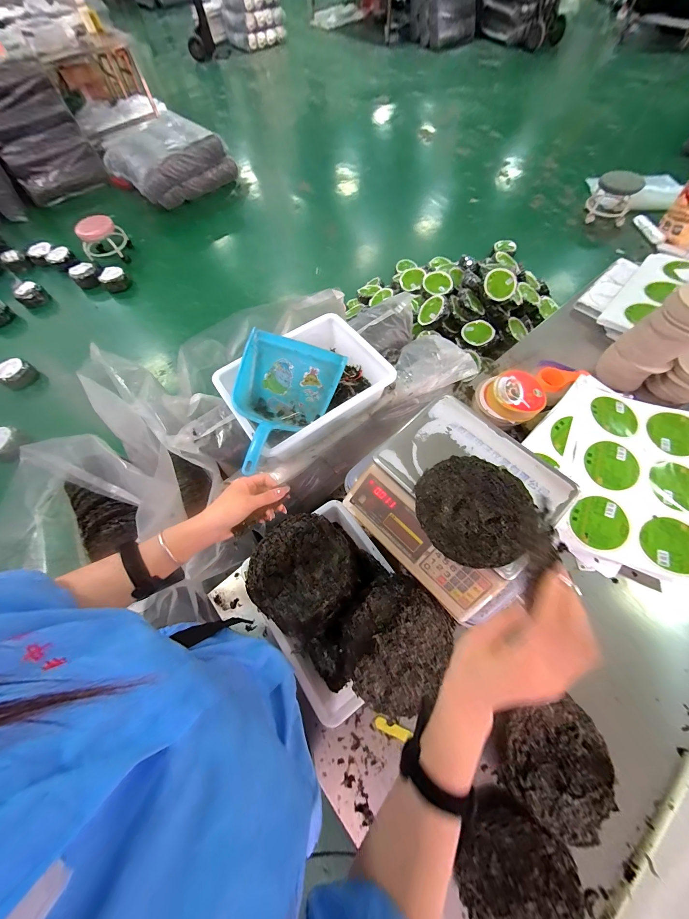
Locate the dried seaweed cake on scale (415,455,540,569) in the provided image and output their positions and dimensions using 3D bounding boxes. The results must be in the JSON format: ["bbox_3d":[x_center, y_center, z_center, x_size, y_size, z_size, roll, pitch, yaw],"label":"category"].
[{"bbox_3d":[0.229,0.085,0.525,0.188,0.014,0.189,-1,68,2],"label":"dried seaweed cake on scale"}]

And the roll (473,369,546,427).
[{"bbox_3d":[0.460,-0.171,0.835,0.168,0.067,0.145,2,65,4],"label":"roll"}]

